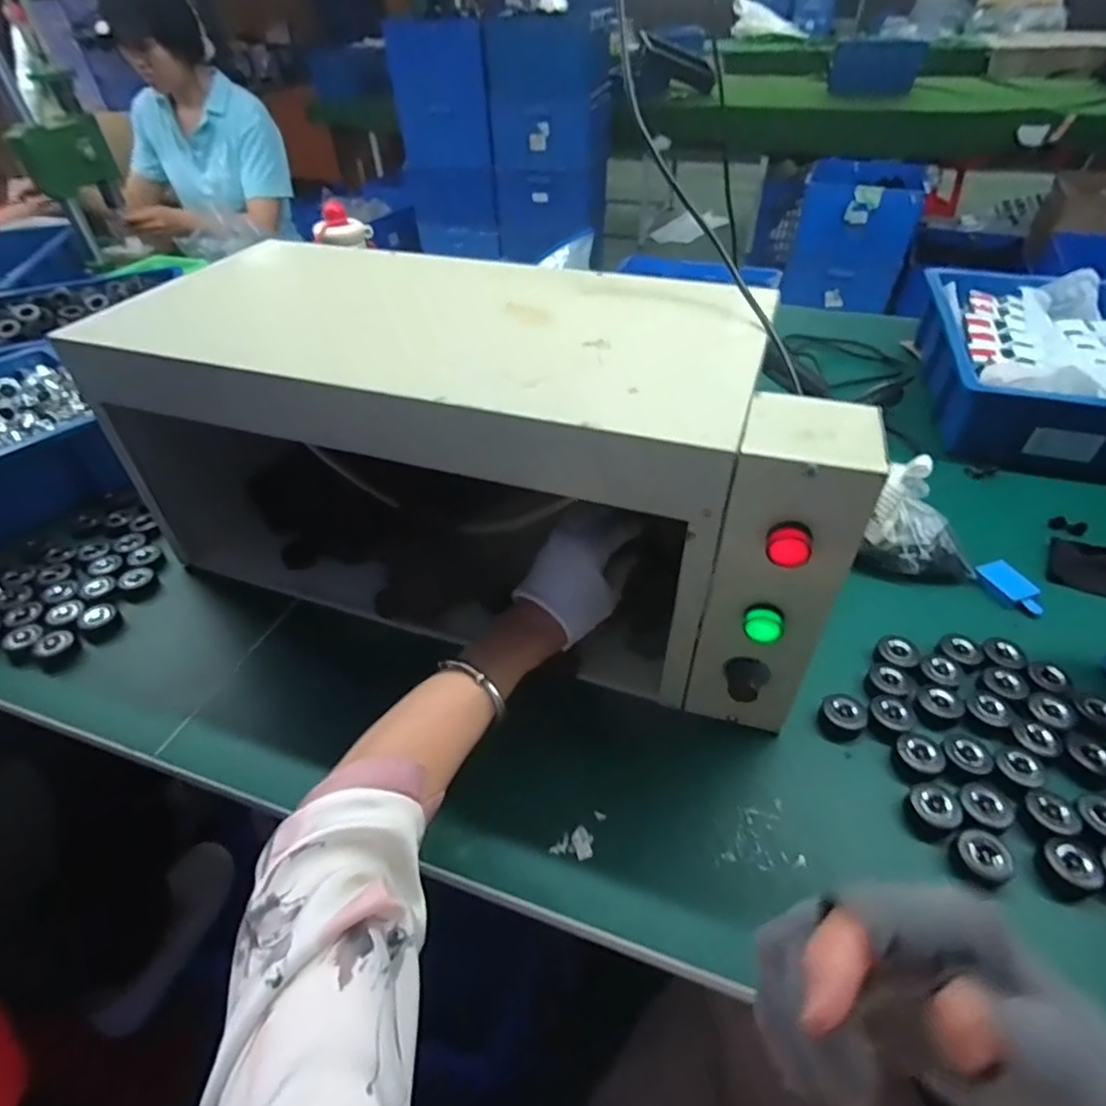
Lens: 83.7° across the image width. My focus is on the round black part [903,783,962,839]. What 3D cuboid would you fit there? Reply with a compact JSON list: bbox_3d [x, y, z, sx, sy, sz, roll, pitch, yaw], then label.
[{"bbox_3d":[0.301,0.202,0.488,0.042,0.021,0.035,-21,47,-18],"label":"round black part"}]

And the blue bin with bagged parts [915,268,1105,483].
[{"bbox_3d":[0.745,-0.290,0.928,0.325,0.116,0.438,10,45,14],"label":"blue bin with bagged parts"}]

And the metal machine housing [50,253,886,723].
[{"bbox_3d":[-0.072,-0.097,0.613,0.655,0.279,0.271,15,47,15],"label":"metal machine housing"}]

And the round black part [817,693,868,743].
[{"bbox_3d":[0.257,0.147,0.550,0.036,0.022,0.039,-2,44,2],"label":"round black part"}]

